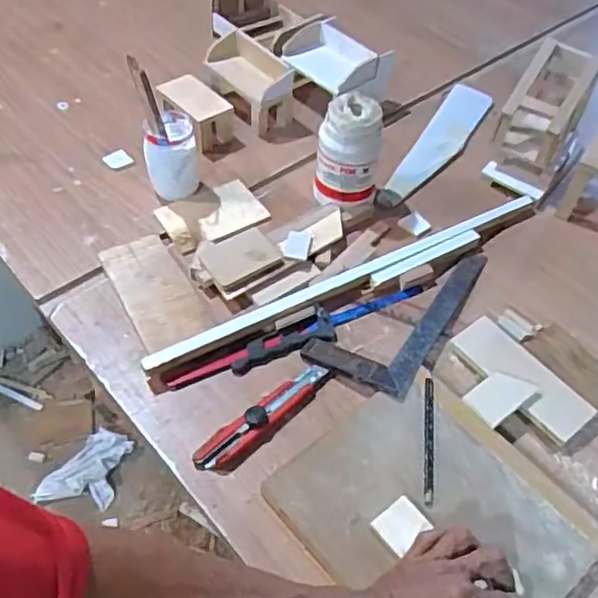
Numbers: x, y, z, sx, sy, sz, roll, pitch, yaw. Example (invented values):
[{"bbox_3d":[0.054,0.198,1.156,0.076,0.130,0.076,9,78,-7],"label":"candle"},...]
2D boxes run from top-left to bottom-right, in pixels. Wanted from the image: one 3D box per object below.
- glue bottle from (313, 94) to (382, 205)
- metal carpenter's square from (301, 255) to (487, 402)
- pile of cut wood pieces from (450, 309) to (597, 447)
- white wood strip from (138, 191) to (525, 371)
[{"bbox_3d":[0.061,-0.173,0.778,0.074,0.136,0.065,16,53,9],"label":"glue bottle"},{"bbox_3d":[0.114,0.011,0.715,0.117,0.012,0.239,21,47,24],"label":"metal carpenter's square"},{"bbox_3d":[0.238,0.076,0.659,0.166,0.030,0.147,-25,58,-21],"label":"pile of cut wood pieces"},{"bbox_3d":[0.072,-0.029,0.725,0.514,0.026,0.020,-25,58,-21],"label":"white wood strip"}]

